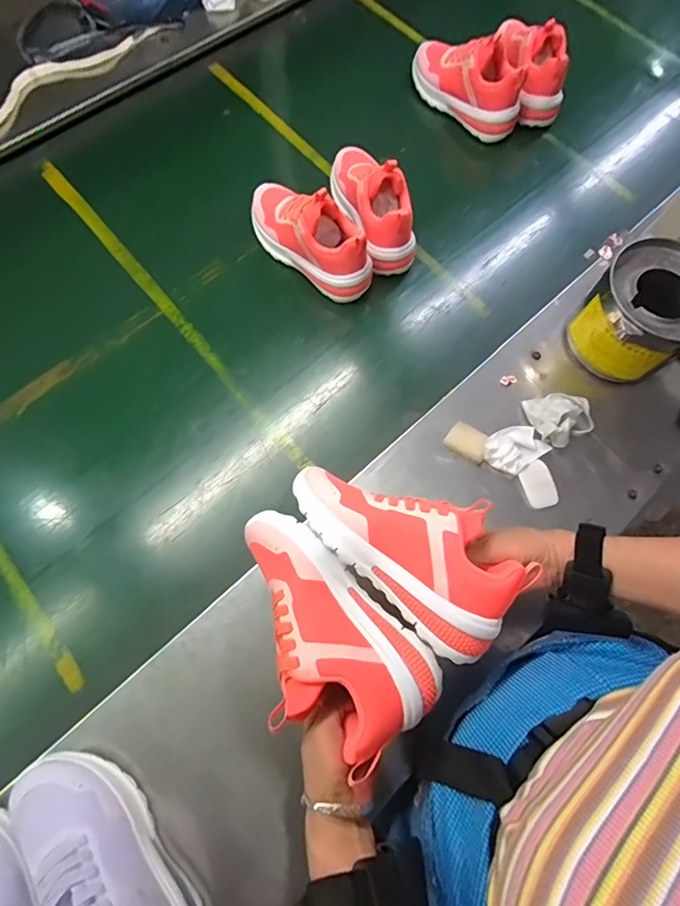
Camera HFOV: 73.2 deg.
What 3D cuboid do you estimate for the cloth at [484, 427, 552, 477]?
[{"bbox_3d":[0.220,-0.007,0.574,0.074,0.018,0.056,-35,77,-14],"label":"cloth"}]

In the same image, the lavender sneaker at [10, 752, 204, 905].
[{"bbox_3d":[-0.206,0.363,0.395,0.220,0.119,0.086,40,74,10],"label":"lavender sneaker"}]

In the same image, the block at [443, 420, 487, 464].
[{"bbox_3d":[0.163,-0.014,0.583,0.053,0.013,0.039,37,73,9],"label":"block"}]

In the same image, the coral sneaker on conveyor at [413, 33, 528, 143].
[{"bbox_3d":[0.221,-0.635,0.771,0.232,0.101,0.080,42,75,11],"label":"coral sneaker on conveyor"}]

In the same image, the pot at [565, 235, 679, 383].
[{"bbox_3d":[0.378,-0.169,0.596,0.151,0.131,0.134,-37,77,-13],"label":"pot"}]

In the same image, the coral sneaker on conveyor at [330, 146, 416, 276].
[{"bbox_3d":[0.049,-0.372,0.673,0.071,0.134,0.208,-17,73,-9],"label":"coral sneaker on conveyor"}]

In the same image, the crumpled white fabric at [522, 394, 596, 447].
[{"bbox_3d":[0.287,-0.046,0.588,0.085,0.031,0.068,-14,73,-8],"label":"crumpled white fabric"}]

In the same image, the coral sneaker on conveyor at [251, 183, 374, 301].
[{"bbox_3d":[-0.048,-0.317,0.652,0.211,0.133,0.070,42,74,10],"label":"coral sneaker on conveyor"}]

